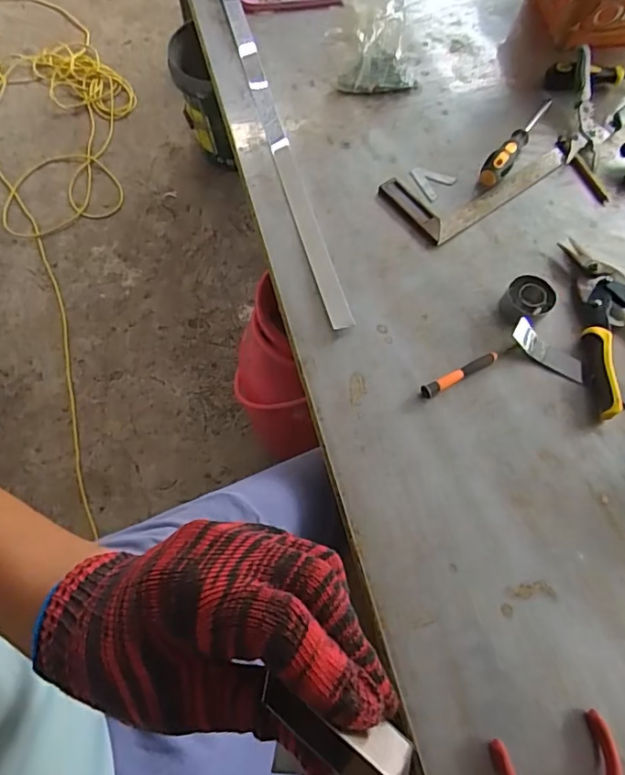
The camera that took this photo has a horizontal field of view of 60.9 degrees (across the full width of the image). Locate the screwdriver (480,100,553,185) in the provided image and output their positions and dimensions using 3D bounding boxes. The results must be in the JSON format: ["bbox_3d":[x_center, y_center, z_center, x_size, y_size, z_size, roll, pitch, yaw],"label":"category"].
[{"bbox_3d":[0.283,-0.342,0.717,0.029,0.036,0.201,33,69,12],"label":"screwdriver"}]

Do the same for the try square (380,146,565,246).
[{"bbox_3d":[0.222,-0.277,0.701,0.245,0.011,0.108,-30,70,-14],"label":"try square"}]

